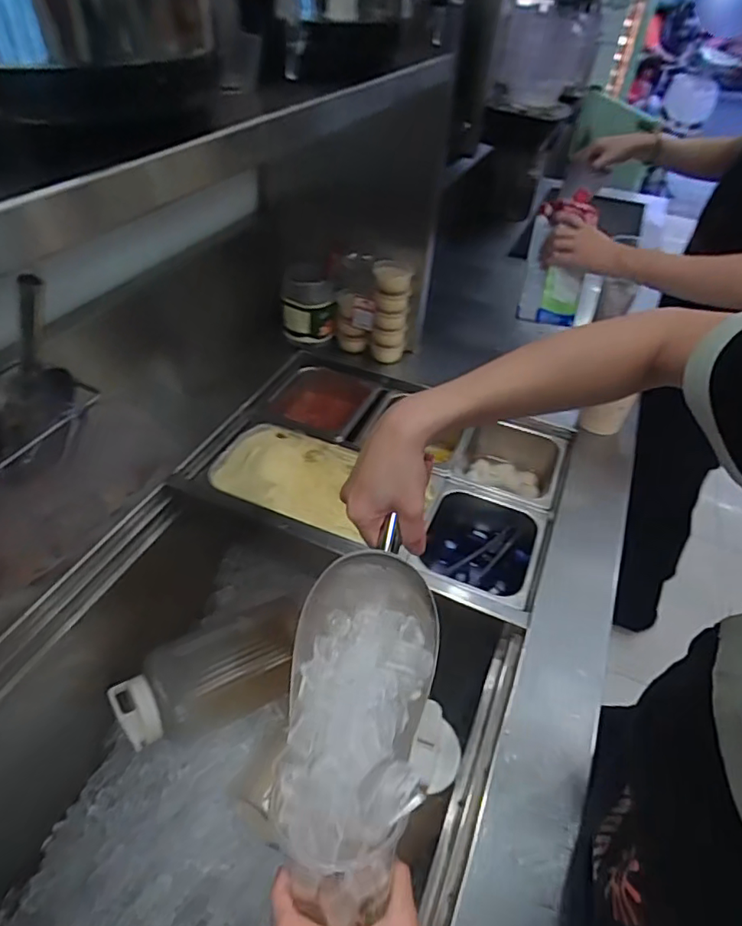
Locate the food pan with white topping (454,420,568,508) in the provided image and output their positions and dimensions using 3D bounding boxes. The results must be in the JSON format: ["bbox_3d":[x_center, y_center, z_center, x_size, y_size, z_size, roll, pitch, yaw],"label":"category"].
[{"bbox_3d":[0.205,0.028,0.863,0.150,0.088,0.152,14,44,10],"label":"food pan with white topping"}]

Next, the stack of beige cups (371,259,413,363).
[{"bbox_3d":[0.033,-0.258,0.948,0.063,0.160,0.052,2,43,-3],"label":"stack of beige cups"}]

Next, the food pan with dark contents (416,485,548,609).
[{"bbox_3d":[0.141,0.132,0.743,0.150,0.113,0.190,18,45,15],"label":"food pan with dark contents"}]

